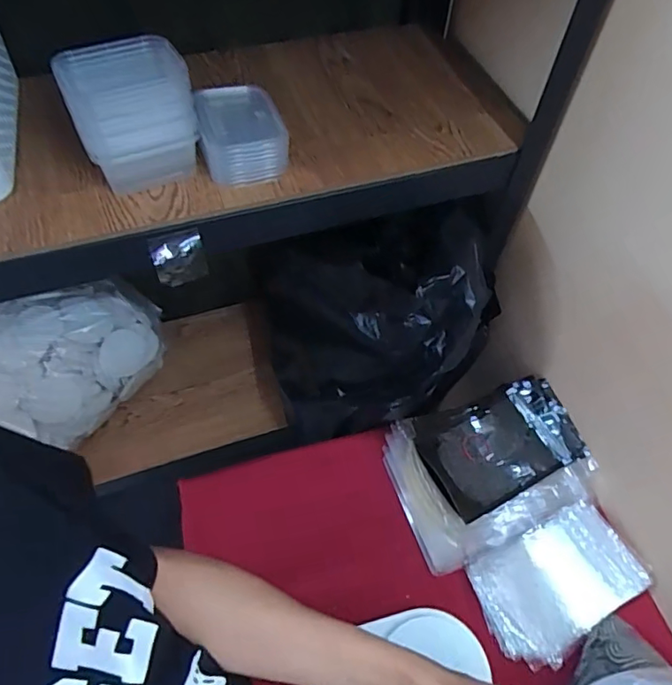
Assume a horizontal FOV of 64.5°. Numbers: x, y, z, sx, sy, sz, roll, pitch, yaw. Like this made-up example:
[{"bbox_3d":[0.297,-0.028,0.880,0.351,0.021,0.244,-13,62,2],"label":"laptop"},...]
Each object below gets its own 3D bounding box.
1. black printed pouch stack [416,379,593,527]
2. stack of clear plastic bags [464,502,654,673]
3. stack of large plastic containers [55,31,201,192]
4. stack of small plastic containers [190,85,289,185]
[{"bbox_3d":[0.206,0.129,0.691,0.208,0.034,0.139,-22,60,-17],"label":"black printed pouch stack"},{"bbox_3d":[0.251,0.272,0.603,0.179,0.023,0.118,-26,60,-7],"label":"stack of clear plastic bags"},{"bbox_3d":[-0.195,-0.215,0.519,0.109,0.112,0.083,-20,59,-15],"label":"stack of large plastic containers"},{"bbox_3d":[-0.098,-0.220,0.560,0.088,0.053,0.104,-8,56,-8],"label":"stack of small plastic containers"}]

